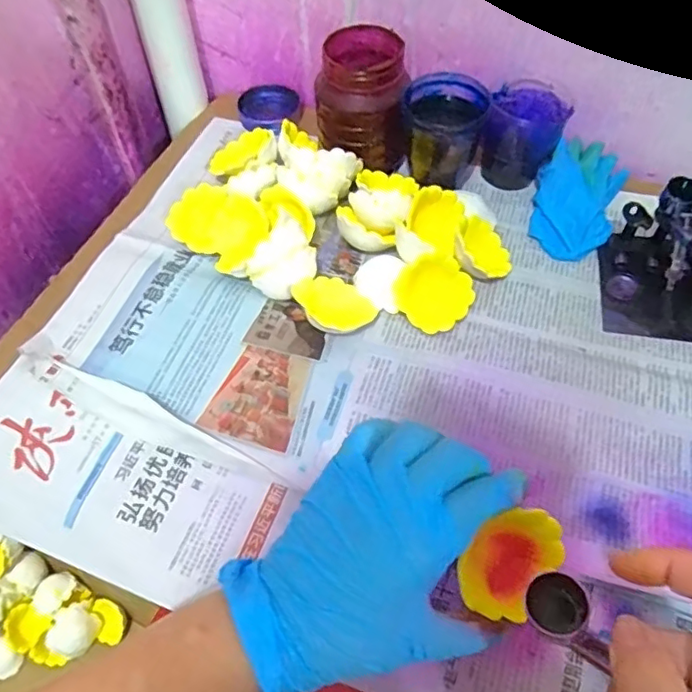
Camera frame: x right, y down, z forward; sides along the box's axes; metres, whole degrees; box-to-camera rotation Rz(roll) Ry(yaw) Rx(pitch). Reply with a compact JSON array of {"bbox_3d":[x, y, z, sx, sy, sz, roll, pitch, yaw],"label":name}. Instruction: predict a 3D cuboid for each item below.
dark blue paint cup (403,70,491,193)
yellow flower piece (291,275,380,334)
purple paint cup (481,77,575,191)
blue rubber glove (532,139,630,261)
[{"bbox_3d":[0.085,-0.186,0.518,0.068,0.078,0.067,0,55,0],"label":"dark blue paint cup"},{"bbox_3d":[-0.011,-0.029,0.453,0.059,0.016,0.059,-19,60,-40],"label":"yellow flower piece"},{"bbox_3d":[0.162,-0.189,0.536,0.066,0.072,0.080,20,58,14],"label":"purple paint cup"},{"bbox_3d":[0.204,-0.135,0.516,0.069,0.040,0.129,20,58,14],"label":"blue rubber glove"}]

